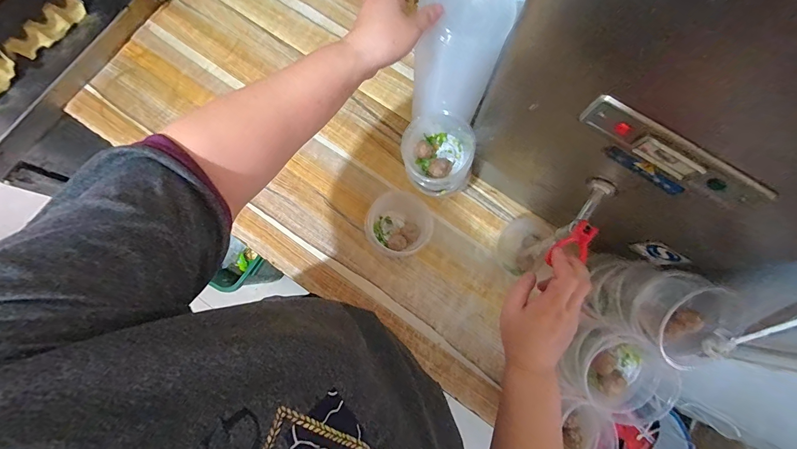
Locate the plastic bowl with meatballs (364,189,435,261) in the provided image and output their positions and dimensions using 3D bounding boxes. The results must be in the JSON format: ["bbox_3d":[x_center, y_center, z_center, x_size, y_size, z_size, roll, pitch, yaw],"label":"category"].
[{"bbox_3d":[0.000,0.003,0.650,0.115,0.062,0.112,0,80,0],"label":"plastic bowl with meatballs"}]

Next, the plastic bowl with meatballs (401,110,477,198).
[{"bbox_3d":[0.068,-0.119,0.591,0.120,0.091,0.116,0,80,0],"label":"plastic bowl with meatballs"}]

